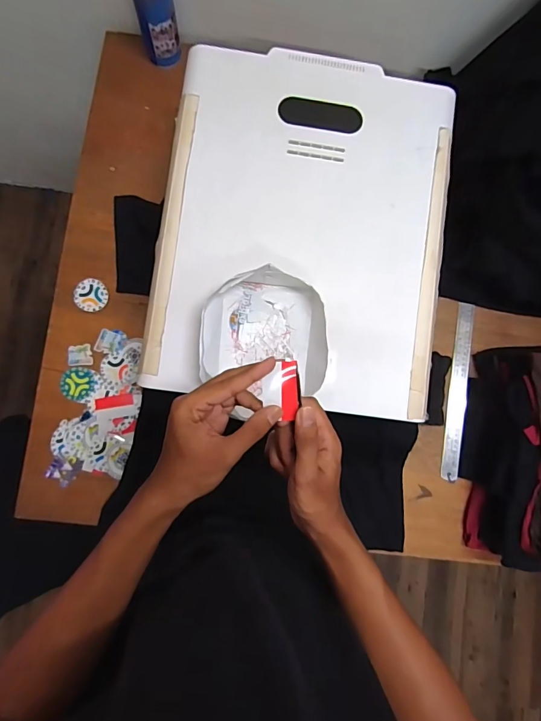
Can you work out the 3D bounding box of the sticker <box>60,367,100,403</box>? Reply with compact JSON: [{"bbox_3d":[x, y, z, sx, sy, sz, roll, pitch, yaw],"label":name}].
[{"bbox_3d":[-0.323,0.041,0.685,0.062,0.005,0.058,1,84,-5],"label":"sticker"}]

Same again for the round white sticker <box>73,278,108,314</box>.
[{"bbox_3d":[-0.312,-0.113,0.703,0.055,0.007,0.054,1,84,-5],"label":"round white sticker"}]

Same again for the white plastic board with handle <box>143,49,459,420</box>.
[{"bbox_3d":[0.051,-0.191,0.573,0.394,0.026,0.499,8,83,-4],"label":"white plastic board with handle"}]

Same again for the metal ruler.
[{"bbox_3d":[0.340,0.053,0.729,0.032,0.008,0.315,8,83,10],"label":"metal ruler"}]

